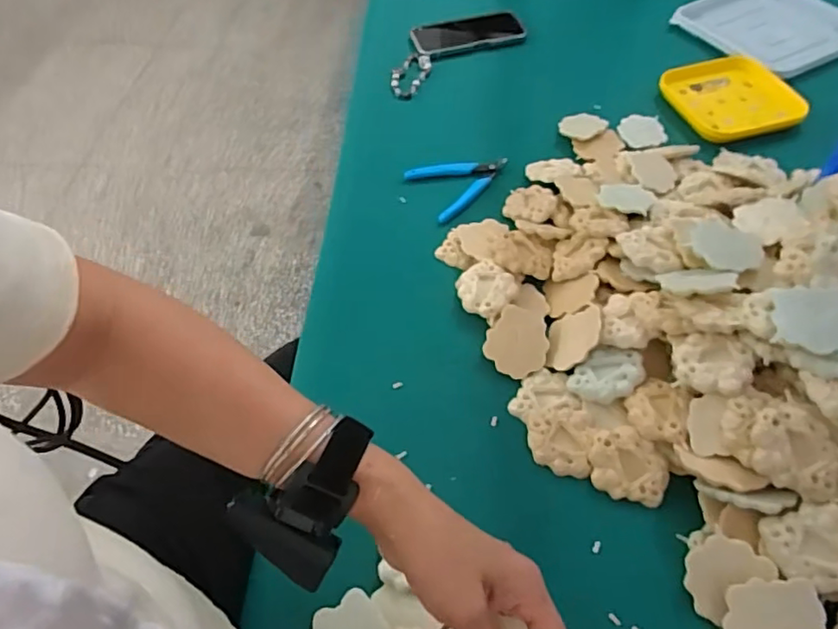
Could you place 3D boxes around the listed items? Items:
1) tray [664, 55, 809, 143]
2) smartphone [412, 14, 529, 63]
[{"bbox_3d":[0.417,-0.287,0.769,0.162,0.019,0.148,-14,54,-7],"label":"tray"},{"bbox_3d":[0.075,-0.436,0.907,0.164,0.014,0.093,-15,55,-9],"label":"smartphone"}]

